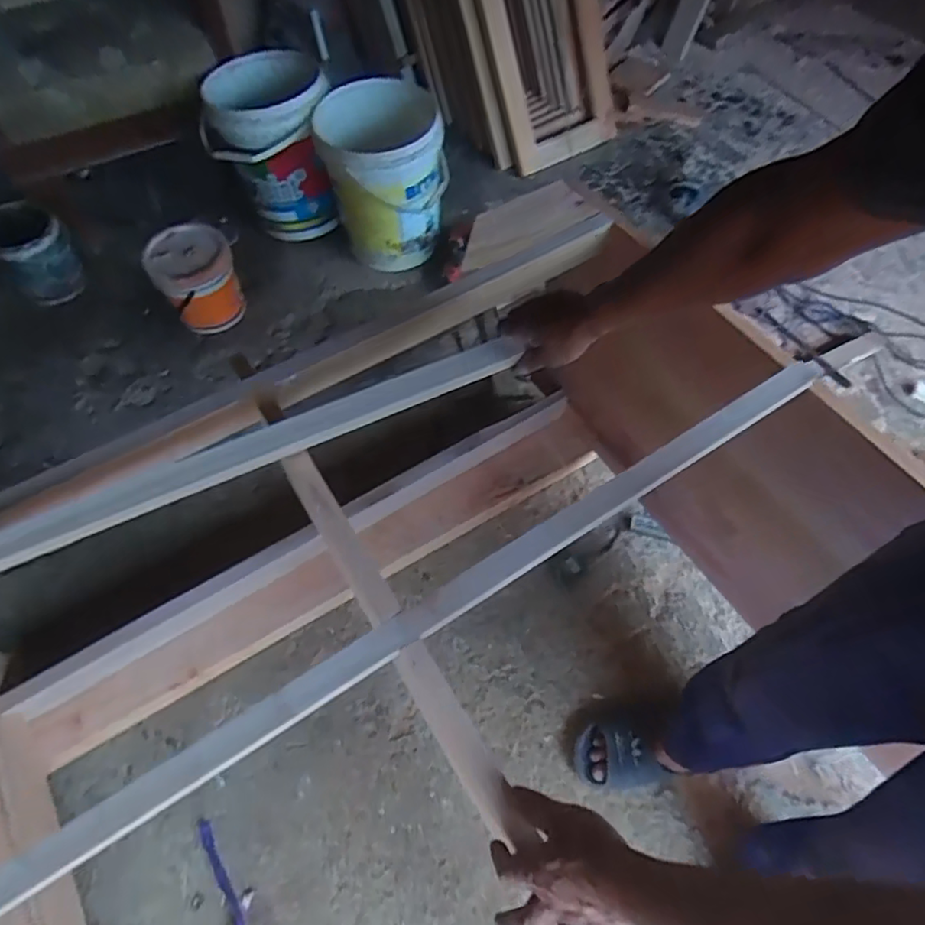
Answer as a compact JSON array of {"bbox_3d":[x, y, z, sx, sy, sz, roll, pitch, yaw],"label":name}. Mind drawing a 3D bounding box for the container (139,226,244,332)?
[{"bbox_3d":[-0.649,-0.451,1.467,0.185,0.219,0.181,-16,60,-9],"label":"container"}]

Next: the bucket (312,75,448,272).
[{"bbox_3d":[-0.202,-0.754,1.580,0.324,0.337,0.339,-12,60,-7],"label":"bucket"}]

